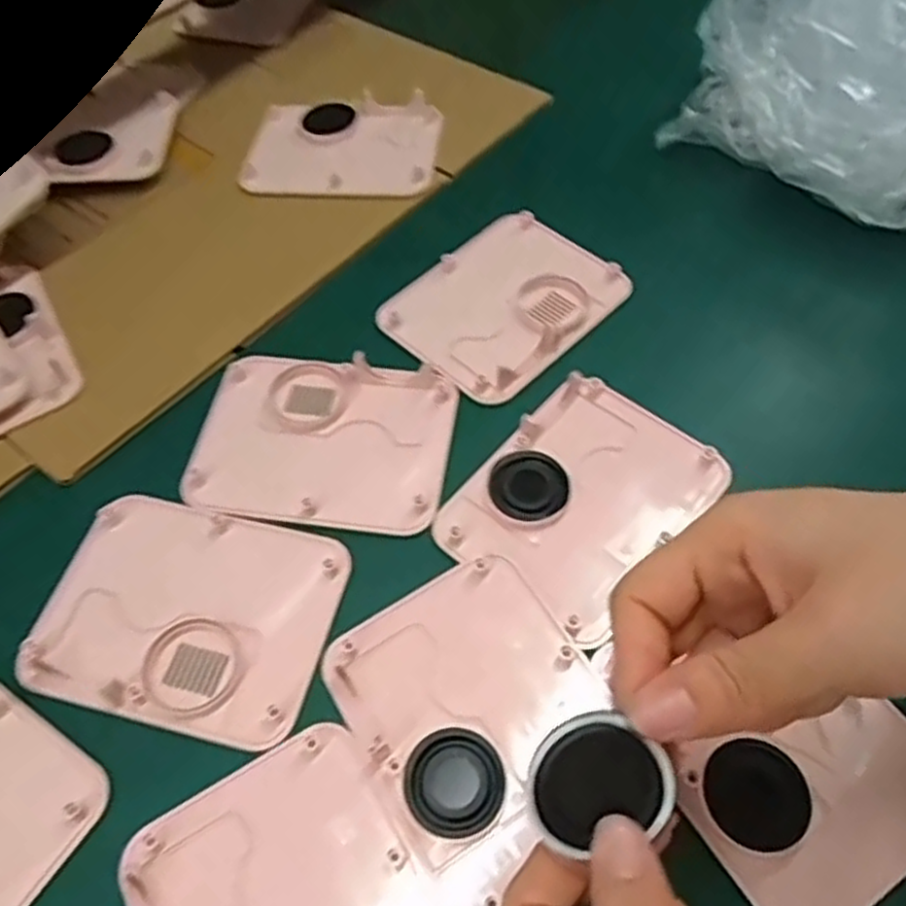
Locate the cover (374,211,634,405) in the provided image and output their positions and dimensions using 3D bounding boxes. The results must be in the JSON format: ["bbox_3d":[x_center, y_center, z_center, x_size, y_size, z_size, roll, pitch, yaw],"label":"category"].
[{"bbox_3d":[0.031,-0.088,0.438,0.096,0.012,0.126,37,65,23],"label":"cover"}]

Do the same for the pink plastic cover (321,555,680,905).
[{"bbox_3d":[0.012,0.106,0.310,0.096,0.008,0.120,-29,60,-16],"label":"pink plastic cover"}]

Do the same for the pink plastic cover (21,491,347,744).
[{"bbox_3d":[-0.117,0.069,0.339,0.122,0.009,0.095,12,58,9],"label":"pink plastic cover"}]

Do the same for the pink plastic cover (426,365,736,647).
[{"bbox_3d":[0.063,0.019,0.365,0.092,0.009,0.123,36,65,22],"label":"pink plastic cover"}]

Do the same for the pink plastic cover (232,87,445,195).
[{"bbox_3d":[-0.073,-0.206,0.517,0.126,0.014,0.093,5,57,5],"label":"pink plastic cover"}]

